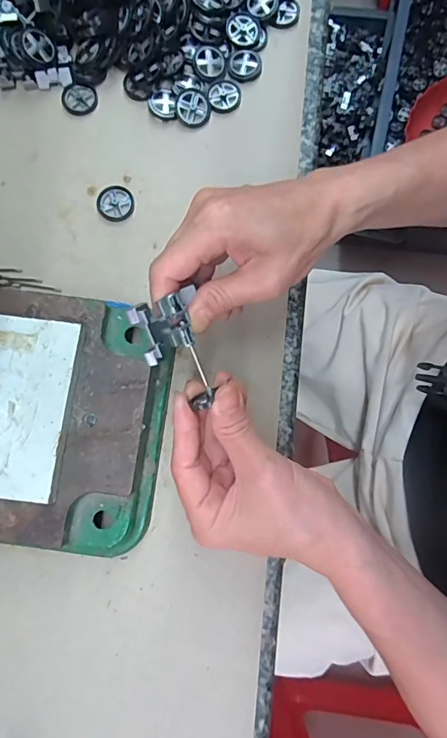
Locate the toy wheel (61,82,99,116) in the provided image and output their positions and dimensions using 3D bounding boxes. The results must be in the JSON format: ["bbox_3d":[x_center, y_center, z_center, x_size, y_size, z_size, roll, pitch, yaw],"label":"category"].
[{"bbox_3d":[-0.116,-0.217,0.354,0.028,0.004,0.027,0,80,-1],"label":"toy wheel"}]

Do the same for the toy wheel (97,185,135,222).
[{"bbox_3d":[-0.082,-0.127,0.337,0.027,0.004,0.027,0,80,-1],"label":"toy wheel"}]

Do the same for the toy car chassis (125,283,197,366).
[{"bbox_3d":[-0.028,-0.027,0.242,0.017,0.031,0.043,6,37,32],"label":"toy car chassis"}]

